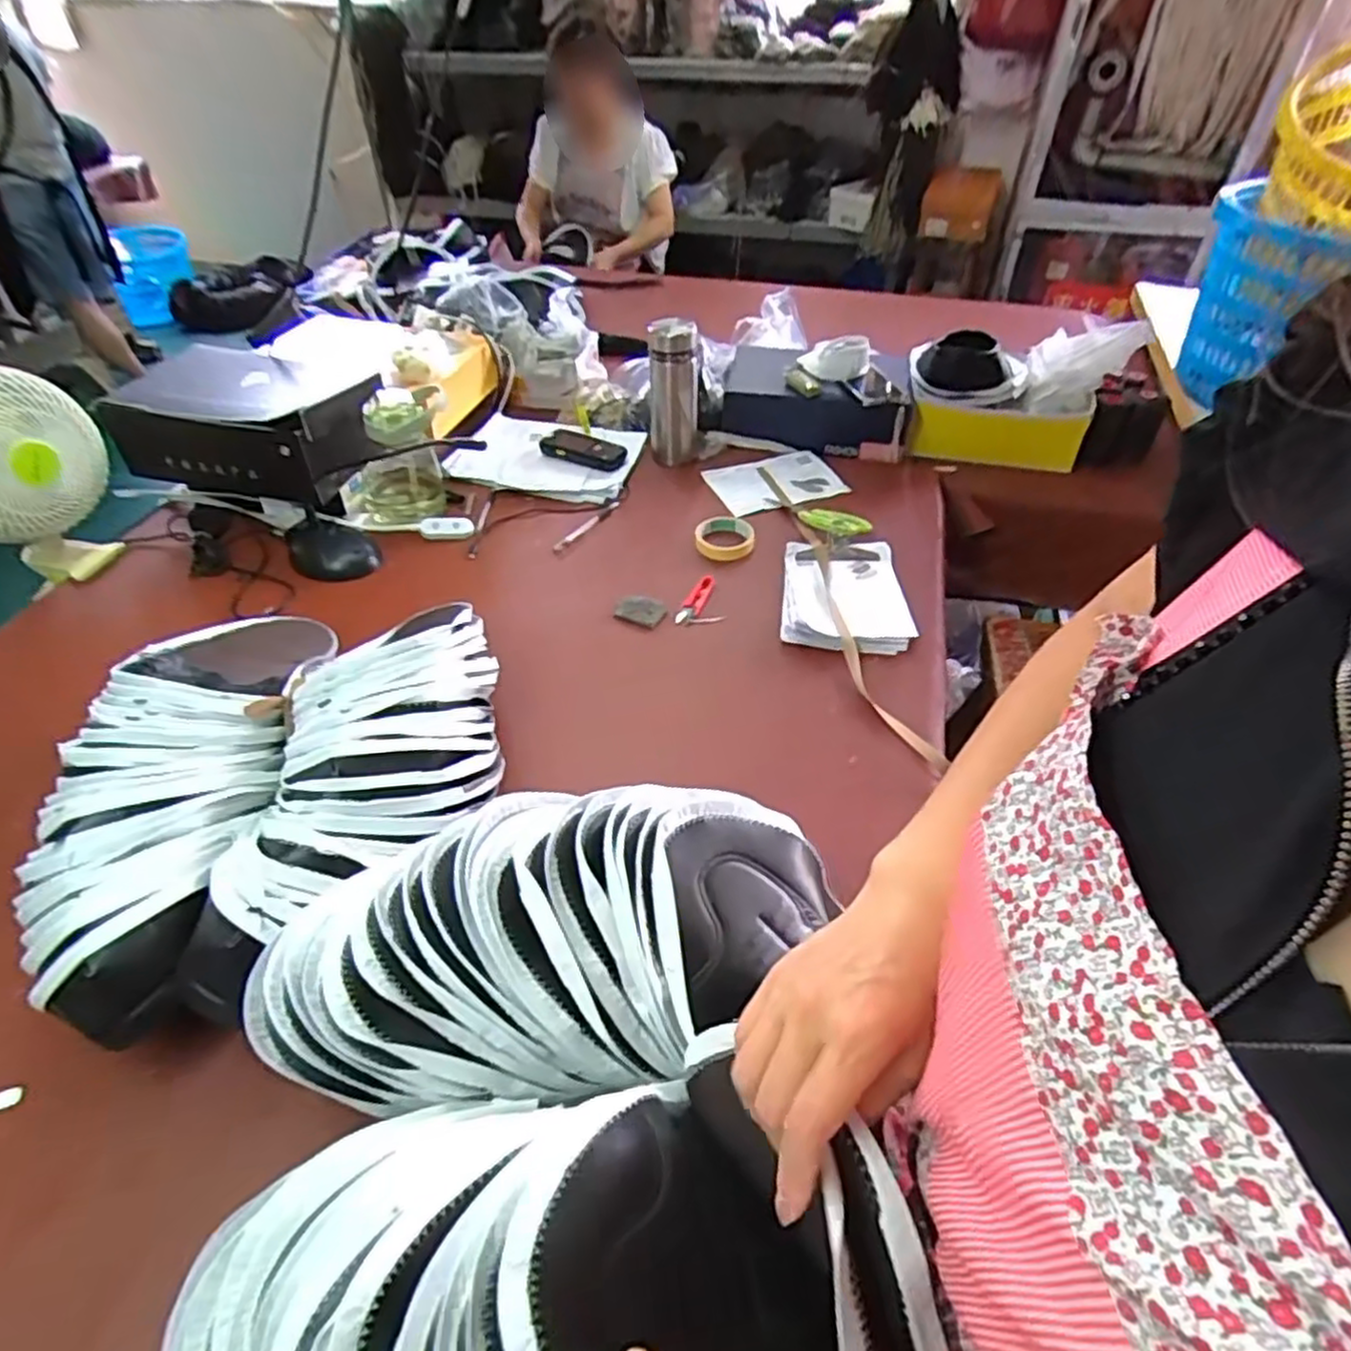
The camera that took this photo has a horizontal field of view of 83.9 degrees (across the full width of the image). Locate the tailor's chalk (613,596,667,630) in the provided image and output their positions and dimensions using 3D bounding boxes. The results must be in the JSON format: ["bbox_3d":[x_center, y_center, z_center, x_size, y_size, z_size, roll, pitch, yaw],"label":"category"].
[{"bbox_3d":[-0.049,-0.088,1.022,0.073,0.015,0.049,24,48,22],"label":"tailor's chalk"}]

